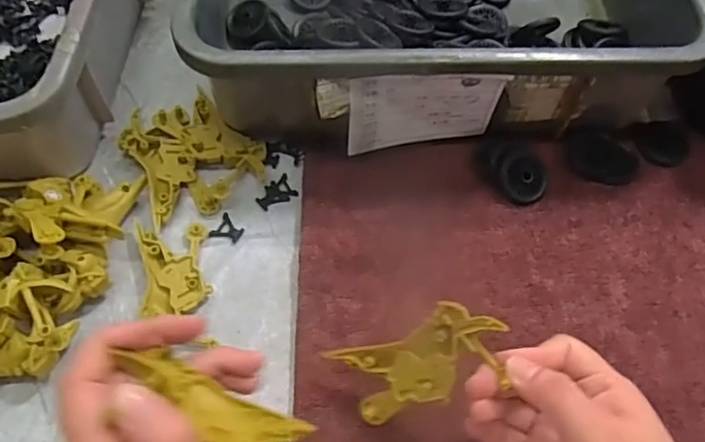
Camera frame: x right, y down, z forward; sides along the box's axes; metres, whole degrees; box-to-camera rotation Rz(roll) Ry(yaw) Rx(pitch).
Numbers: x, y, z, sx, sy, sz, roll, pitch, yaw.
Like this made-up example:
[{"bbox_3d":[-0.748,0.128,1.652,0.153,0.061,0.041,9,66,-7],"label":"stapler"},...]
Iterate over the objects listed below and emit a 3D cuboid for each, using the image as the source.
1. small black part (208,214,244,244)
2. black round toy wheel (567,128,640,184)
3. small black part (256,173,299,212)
[{"bbox_3d":[-0.088,0.006,0.423,0.020,0.004,0.020,28,66,12],"label":"small black part"},{"bbox_3d":[0.187,-0.049,0.444,0.053,0.014,0.040,30,66,13],"label":"black round toy wheel"},{"bbox_3d":[-0.057,-0.021,0.438,0.029,0.004,0.020,-29,67,-15],"label":"small black part"}]

